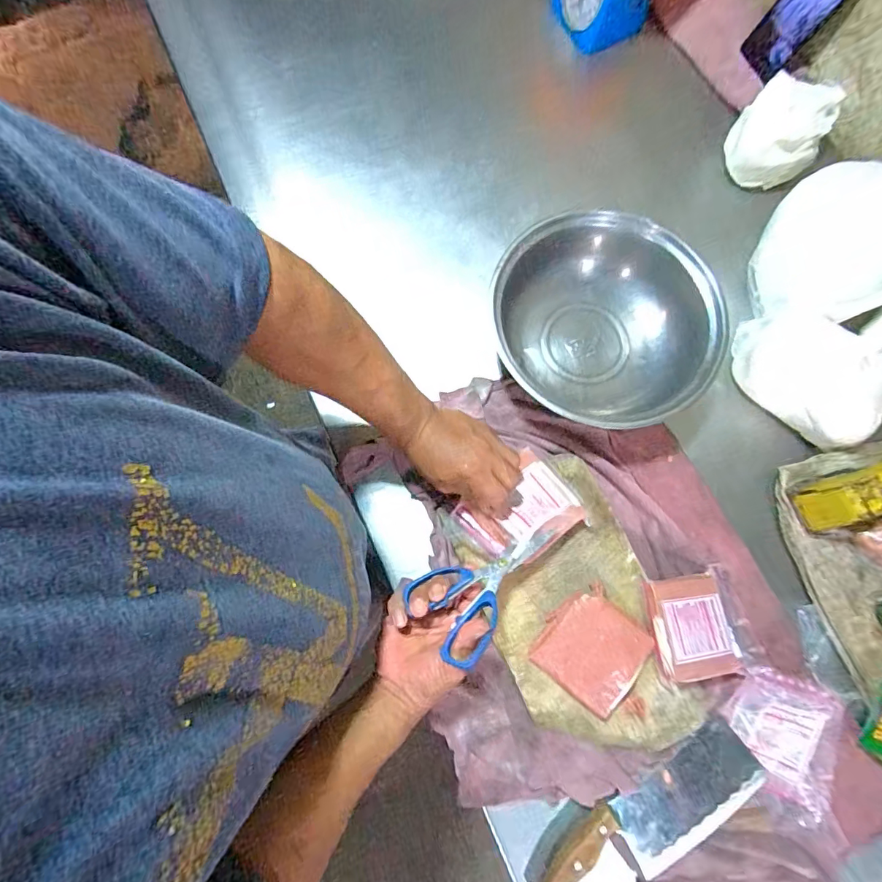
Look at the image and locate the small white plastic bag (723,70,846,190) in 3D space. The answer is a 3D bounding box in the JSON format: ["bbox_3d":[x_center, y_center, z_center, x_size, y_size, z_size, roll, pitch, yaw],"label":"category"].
[{"bbox_3d":[0.477,-0.435,0.648,0.116,0.086,0.119,38,81,8],"label":"small white plastic bag"}]

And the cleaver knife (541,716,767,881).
[{"bbox_3d":[0.225,0.416,0.509,0.277,0.030,0.093,-30,79,-6],"label":"cleaver knife"}]

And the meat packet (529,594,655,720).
[{"bbox_3d":[0.164,0.227,0.502,0.106,0.017,0.100,37,81,8],"label":"meat packet"}]

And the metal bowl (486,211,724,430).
[{"bbox_3d":[0.200,-0.144,0.582,0.235,0.090,0.267,-11,78,-2],"label":"metal bowl"}]

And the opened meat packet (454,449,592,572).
[{"bbox_3d":[0.092,0.083,0.521,0.125,0.040,0.105,-39,80,-7],"label":"opened meat packet"}]

